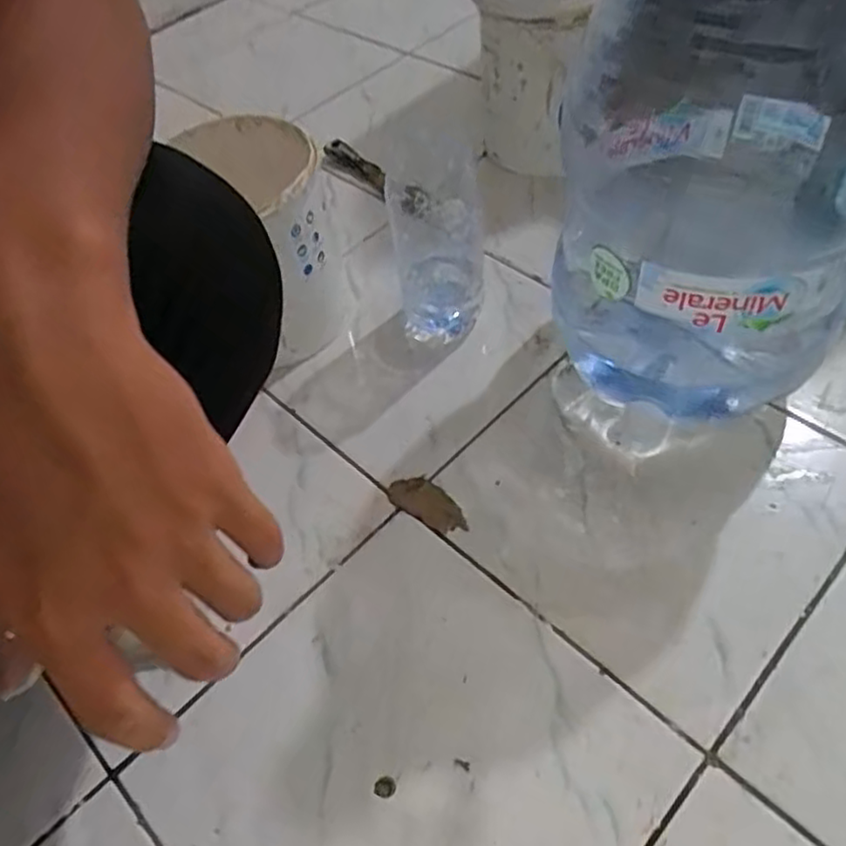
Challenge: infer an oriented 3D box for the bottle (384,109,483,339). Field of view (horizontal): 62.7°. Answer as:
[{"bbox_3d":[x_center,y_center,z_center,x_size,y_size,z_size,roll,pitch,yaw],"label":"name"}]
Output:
[{"bbox_3d":[0.016,-0.156,0.689,0.088,0.147,0.079,-2,52,6],"label":"bottle"}]

